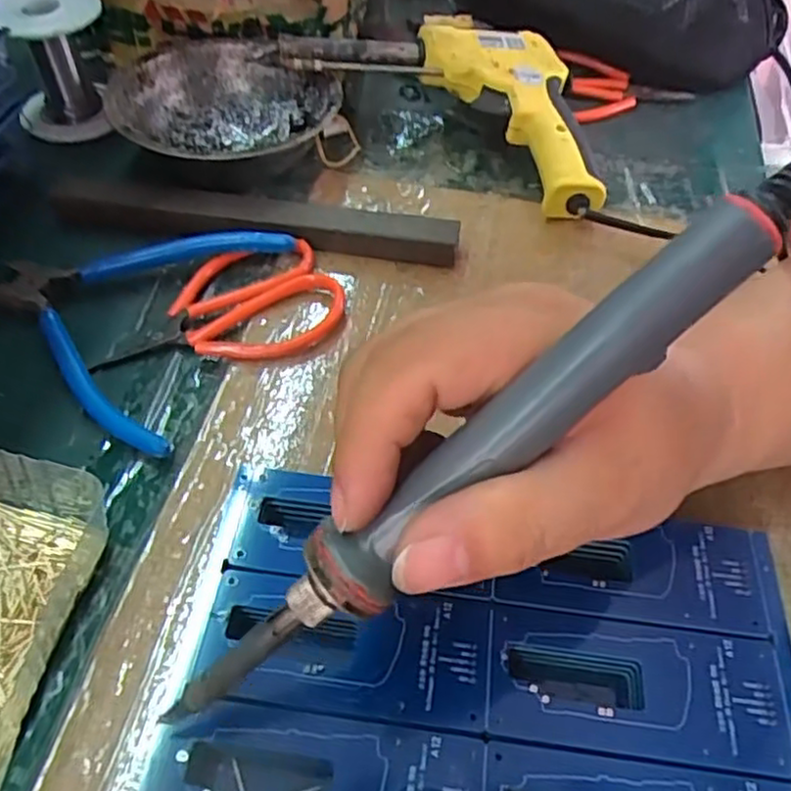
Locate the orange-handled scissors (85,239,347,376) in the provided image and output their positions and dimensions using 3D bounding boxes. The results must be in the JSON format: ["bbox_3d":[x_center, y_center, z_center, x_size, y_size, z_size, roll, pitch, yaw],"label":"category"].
[{"bbox_3d":[-0.081,-0.044,0.332,0.111,0.011,0.068,-6,53,-7],"label":"orange-handled scissors"}]

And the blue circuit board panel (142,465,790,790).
[{"bbox_3d":[0.029,0.101,0.206,0.187,0.004,0.155,8,52,3],"label":"blue circuit board panel"}]

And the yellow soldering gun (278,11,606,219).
[{"bbox_3d":[0.049,-0.183,0.425,0.198,0.047,0.128,27,56,17],"label":"yellow soldering gun"}]

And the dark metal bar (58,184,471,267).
[{"bbox_3d":[-0.076,-0.092,0.364,0.215,0.019,0.024,8,52,4],"label":"dark metal bar"}]

